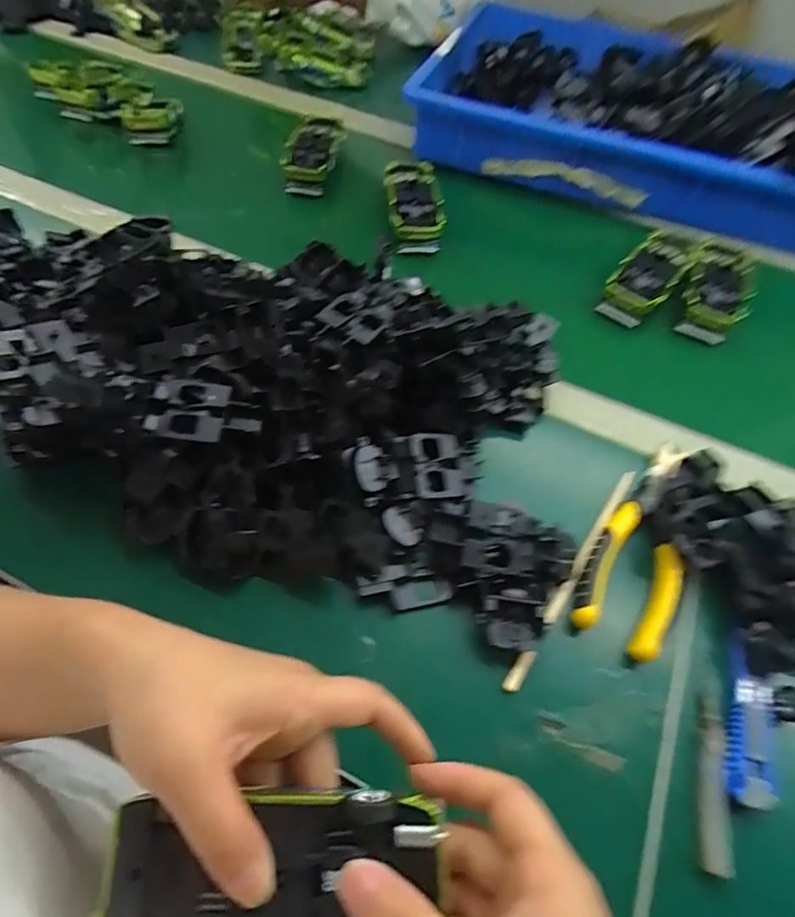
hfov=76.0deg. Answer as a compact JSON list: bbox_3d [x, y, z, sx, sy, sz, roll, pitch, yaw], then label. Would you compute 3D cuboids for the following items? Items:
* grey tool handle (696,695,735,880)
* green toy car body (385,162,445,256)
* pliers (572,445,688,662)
[{"bbox_3d":[0.176,0.180,0.284,0.015,0.007,0.085,13,55,7],"label":"grey tool handle"},{"bbox_3d":[0.020,-0.276,0.556,0.061,0.036,0.131,-2,55,-4],"label":"green toy car body"},{"bbox_3d":[0.172,0.056,0.356,0.057,0.020,0.159,26,58,16],"label":"pliers"}]

